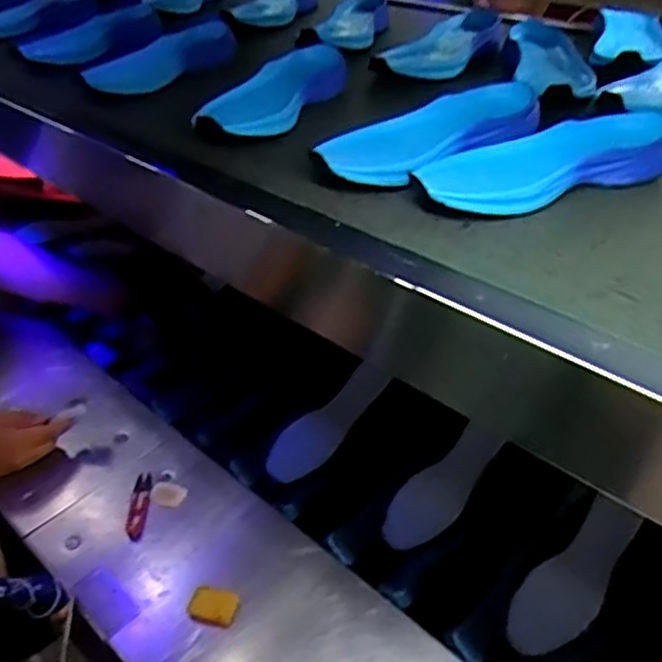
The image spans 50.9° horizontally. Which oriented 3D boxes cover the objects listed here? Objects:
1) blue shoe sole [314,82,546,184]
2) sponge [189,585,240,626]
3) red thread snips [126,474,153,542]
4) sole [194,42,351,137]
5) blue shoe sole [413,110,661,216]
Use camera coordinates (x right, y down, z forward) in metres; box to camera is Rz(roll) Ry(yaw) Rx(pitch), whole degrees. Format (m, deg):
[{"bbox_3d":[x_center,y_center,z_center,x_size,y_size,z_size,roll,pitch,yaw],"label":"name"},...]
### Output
[{"bbox_3d":[0.098,-0.194,0.694,0.255,0.039,0.109,-28,42,-32],"label":"blue shoe sole"},{"bbox_3d":[-0.129,0.305,0.769,0.052,0.013,0.036,5,35,10],"label":"sponge"},{"bbox_3d":[-0.245,0.224,0.891,0.023,0.009,0.100,-3,35,-1],"label":"red thread snips"},{"bbox_3d":[-0.062,-0.283,0.823,0.094,0.035,0.262,18,39,26],"label":"sole"},{"bbox_3d":[0.197,-0.157,0.646,0.255,0.034,0.092,-15,37,-18],"label":"blue shoe sole"}]

